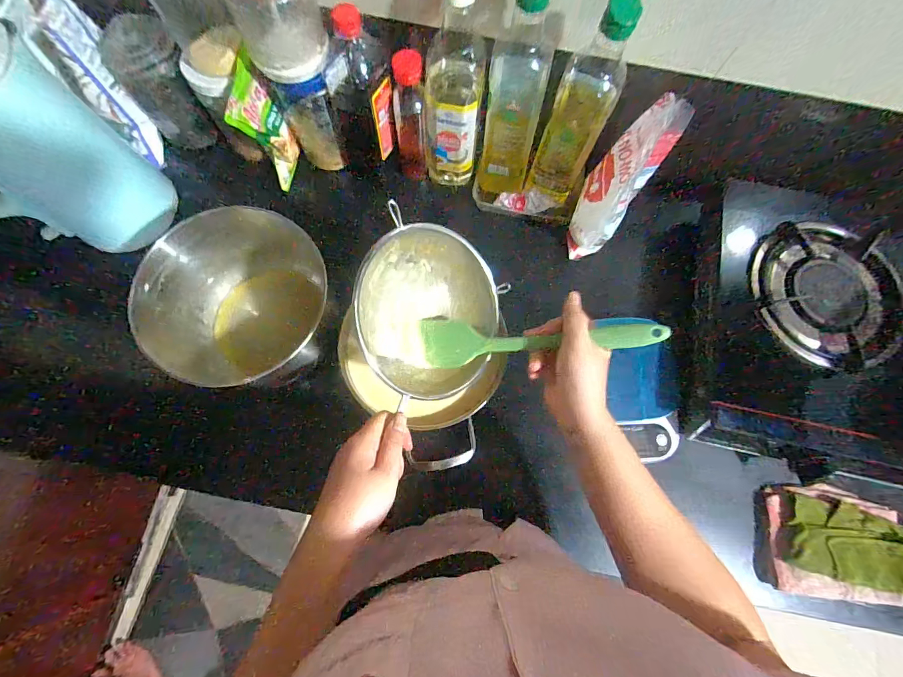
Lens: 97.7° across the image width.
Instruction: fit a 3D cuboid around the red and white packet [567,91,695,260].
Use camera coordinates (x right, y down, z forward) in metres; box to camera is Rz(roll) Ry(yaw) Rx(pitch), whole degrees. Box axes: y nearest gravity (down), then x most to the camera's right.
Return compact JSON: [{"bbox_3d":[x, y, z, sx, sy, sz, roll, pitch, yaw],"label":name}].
[{"bbox_3d":[0.226,-0.212,0.550,0.074,0.233,0.093,33,34,7],"label":"red and white packet"}]

